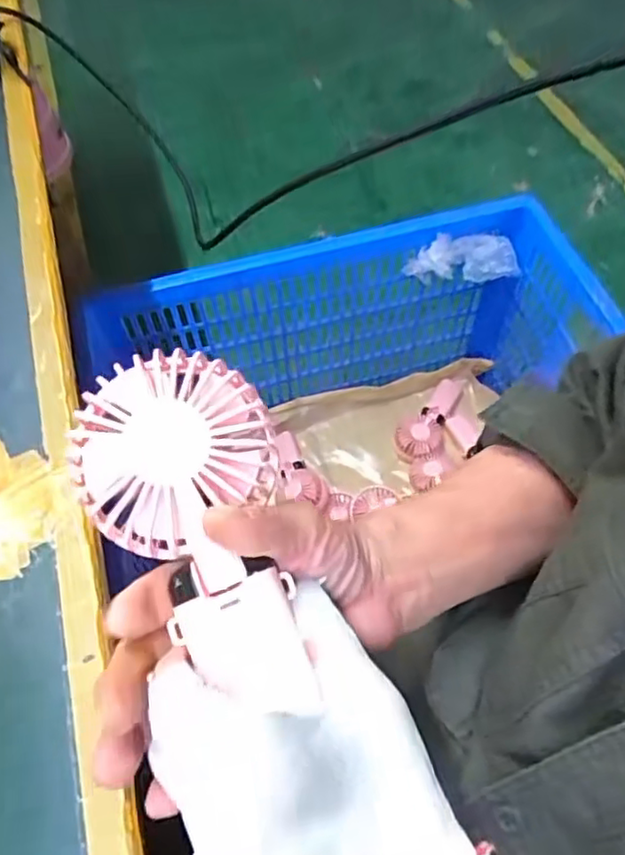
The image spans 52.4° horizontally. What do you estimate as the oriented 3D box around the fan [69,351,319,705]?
[{"bbox_3d":[-0.045,0.038,0.255,0.075,0.026,0.141,-21,85,-15],"label":"fan"}]

